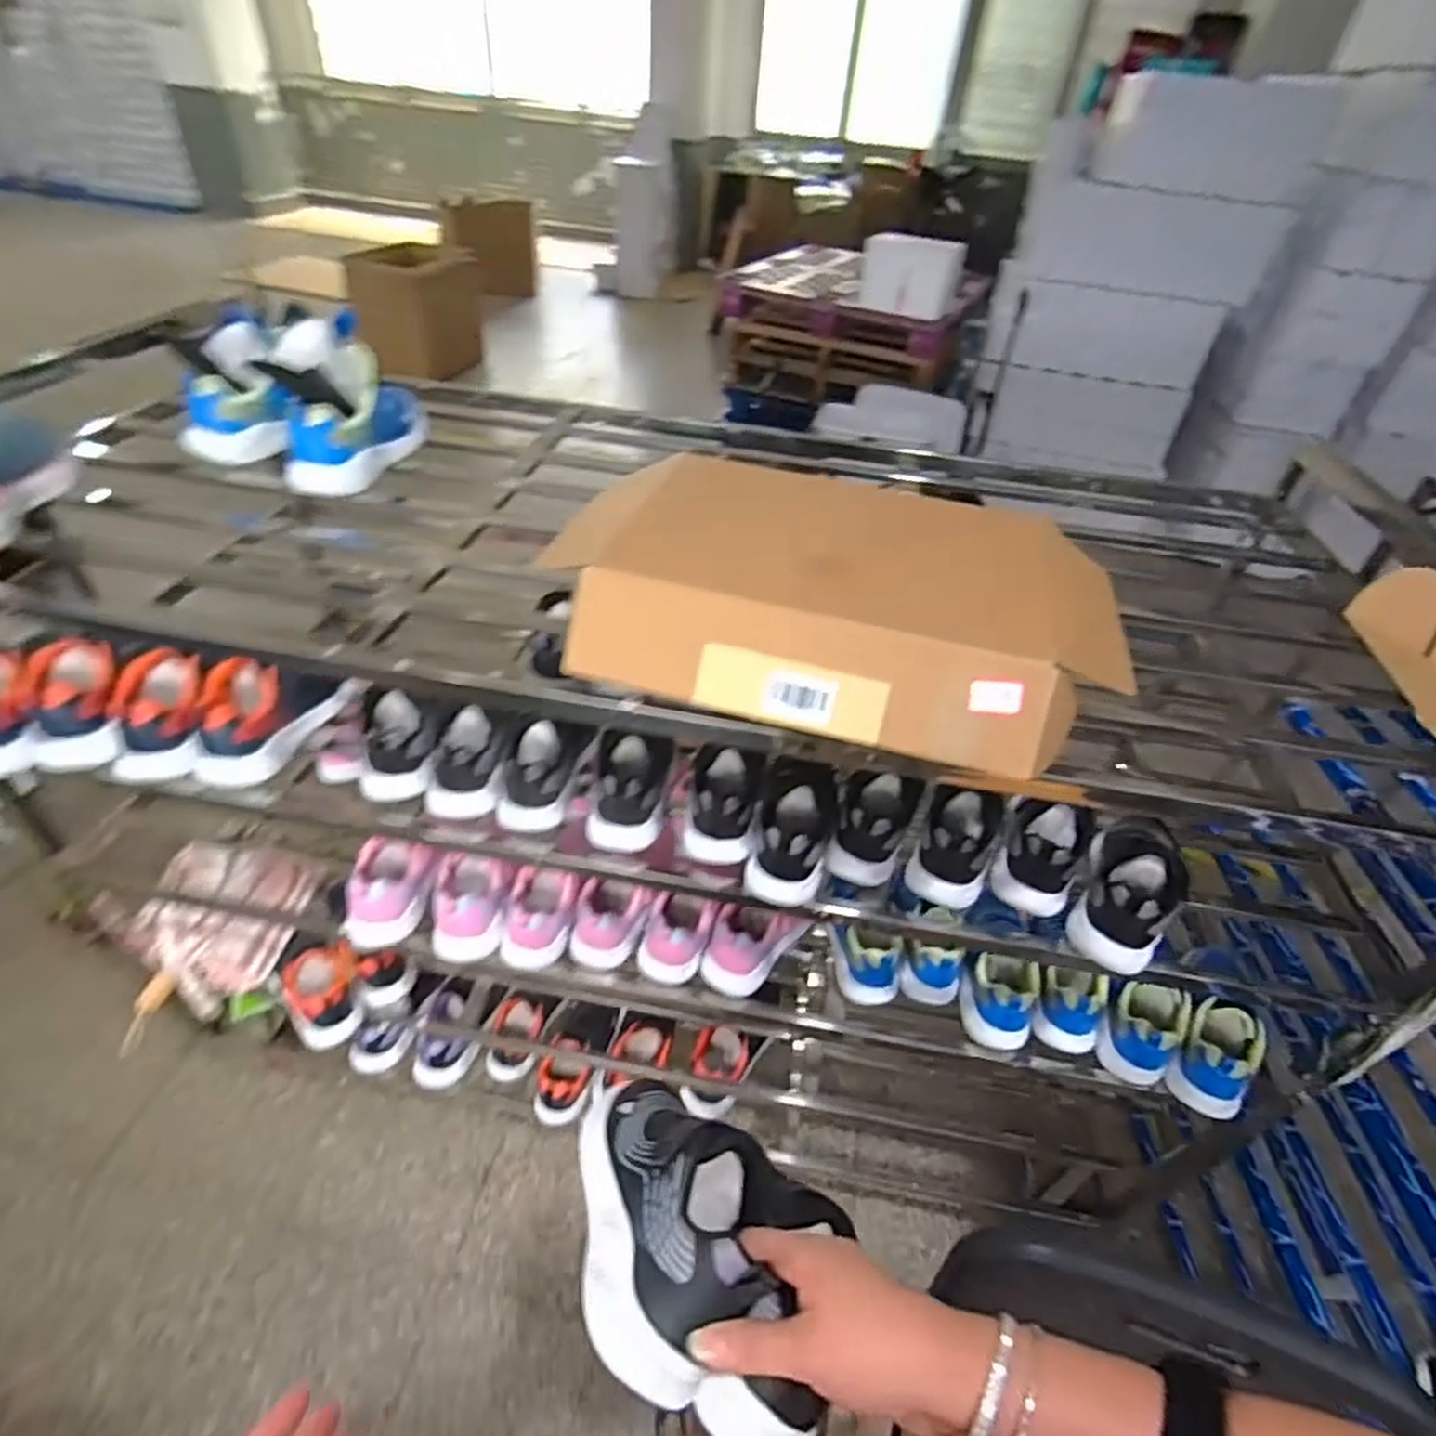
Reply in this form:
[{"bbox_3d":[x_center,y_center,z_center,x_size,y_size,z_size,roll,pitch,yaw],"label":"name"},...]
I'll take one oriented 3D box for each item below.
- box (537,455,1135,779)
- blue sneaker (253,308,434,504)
[{"bbox_3d":[0.080,-0.103,0.614,0.441,0.103,0.237,15,40,10],"label":"box"},{"bbox_3d":[-0.401,-0.350,0.819,0.086,0.139,0.200,7,40,0],"label":"blue sneaker"}]

